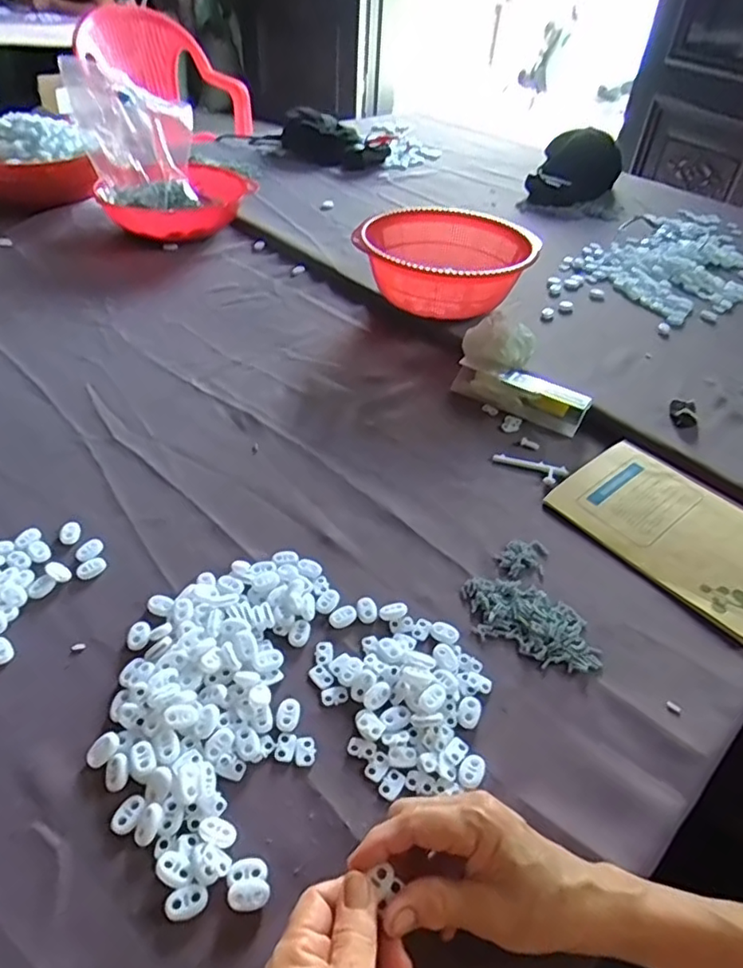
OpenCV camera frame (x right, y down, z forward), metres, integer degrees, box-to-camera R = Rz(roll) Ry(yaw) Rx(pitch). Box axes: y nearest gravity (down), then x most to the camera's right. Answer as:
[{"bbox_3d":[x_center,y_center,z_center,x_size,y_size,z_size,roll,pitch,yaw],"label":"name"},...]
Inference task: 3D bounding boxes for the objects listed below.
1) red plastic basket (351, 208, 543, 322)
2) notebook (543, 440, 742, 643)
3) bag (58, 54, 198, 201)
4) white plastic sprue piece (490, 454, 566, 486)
[{"bbox_3d":[0.095,-0.290,0.840,0.230,0.096,0.208,17,44,15],"label":"red plastic basket"},{"bbox_3d":[0.288,0.038,0.573,0.145,0.014,0.205,-29,51,-30],"label":"notebook"},{"bbox_3d":[-0.392,-0.575,1.001,0.188,0.171,0.108,-1,43,-7],"label":"bag"},{"bbox_3d":[0.162,-0.017,0.629,0.075,0.008,0.026,11,43,9],"label":"white plastic sprue piece"}]

